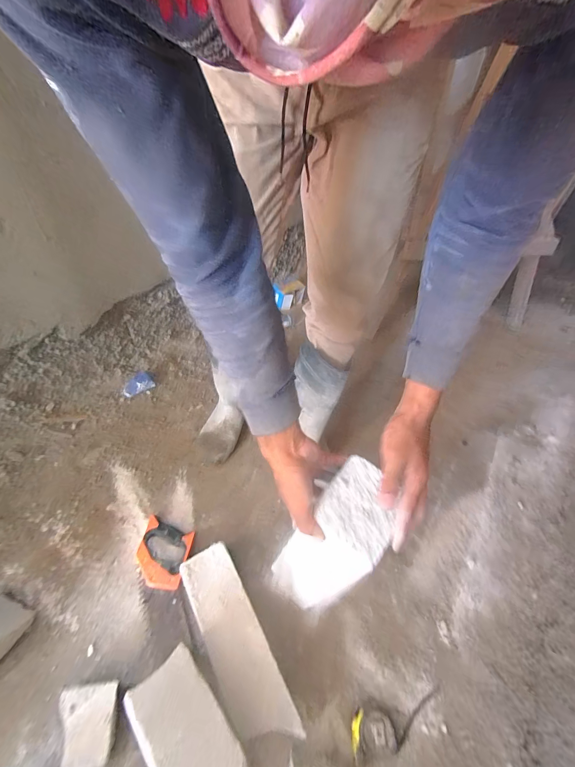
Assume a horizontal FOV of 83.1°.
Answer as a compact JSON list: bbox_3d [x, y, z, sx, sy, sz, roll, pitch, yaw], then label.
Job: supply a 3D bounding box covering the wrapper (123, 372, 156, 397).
[{"bbox_3d":[-0.481,0.005,1.042,0.094,0.033,0.059,-28,55,-27],"label":"wrapper"}]

